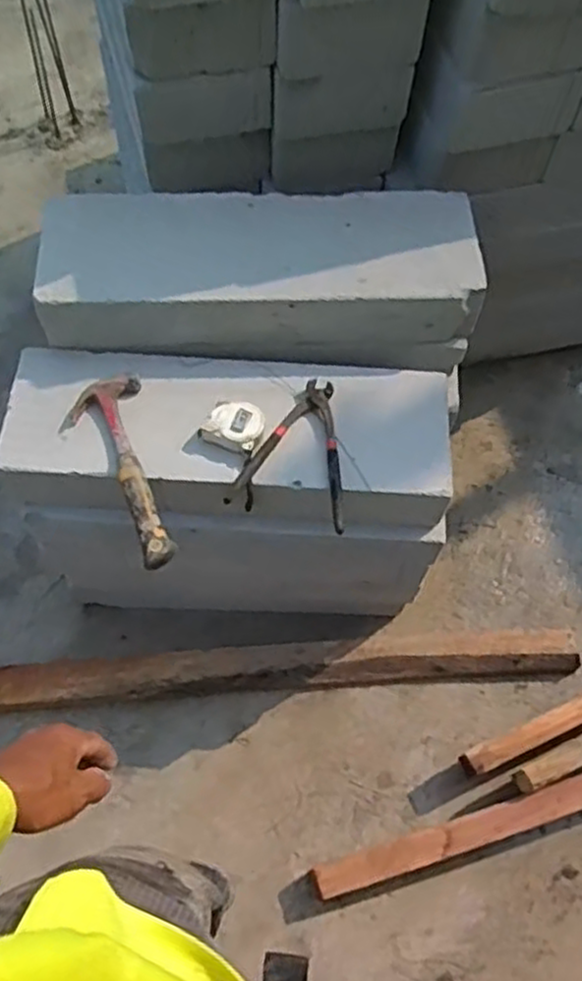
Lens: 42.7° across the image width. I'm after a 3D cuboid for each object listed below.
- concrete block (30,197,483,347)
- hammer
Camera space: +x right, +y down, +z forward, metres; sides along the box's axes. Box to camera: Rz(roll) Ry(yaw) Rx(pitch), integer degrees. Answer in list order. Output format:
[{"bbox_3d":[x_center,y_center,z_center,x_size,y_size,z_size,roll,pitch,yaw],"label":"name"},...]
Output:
[{"bbox_3d":[-0.044,-0.313,1.072,0.609,0.112,0.212,-2,63,-3],"label":"concrete block"},{"bbox_3d":[-0.226,-0.028,0.960,0.104,0.027,0.282,-13,64,-9],"label":"hammer"}]

